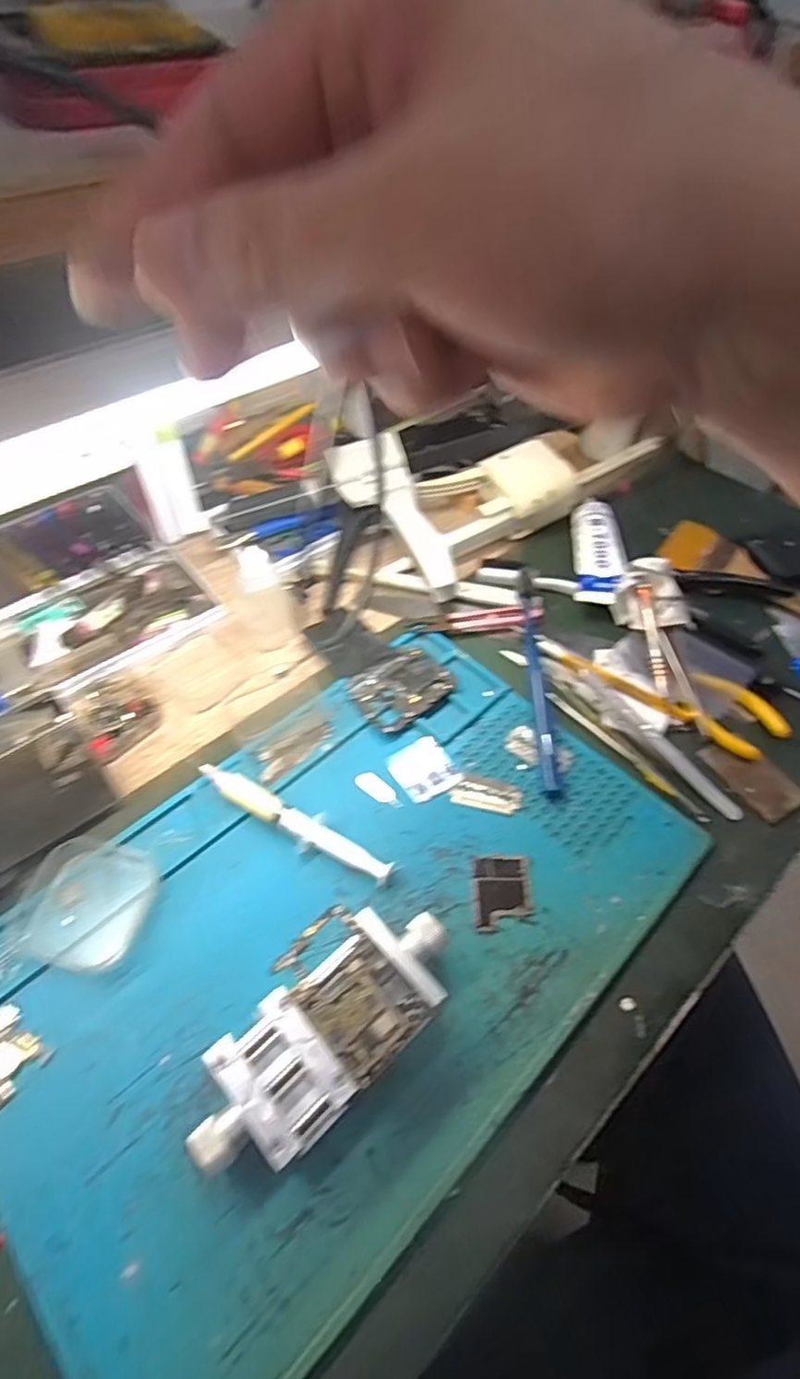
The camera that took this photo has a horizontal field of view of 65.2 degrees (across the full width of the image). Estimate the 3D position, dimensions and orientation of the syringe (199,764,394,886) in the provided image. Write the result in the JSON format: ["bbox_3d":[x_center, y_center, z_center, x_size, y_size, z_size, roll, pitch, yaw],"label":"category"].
[{"bbox_3d":[-0.063,0.078,0.370,0.130,0.014,0.020,28,57,18],"label":"syringe"}]

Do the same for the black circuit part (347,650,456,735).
[{"bbox_3d":[0.000,-0.002,0.440,0.066,0.005,0.054,-33,61,-23],"label":"black circuit part"}]

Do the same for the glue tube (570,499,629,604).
[{"bbox_3d":[0.162,-0.110,0.515,0.037,0.028,0.118,7,54,4],"label":"glue tube"}]

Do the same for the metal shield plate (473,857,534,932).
[{"bbox_3d":[0.059,0.114,0.353,0.031,0.004,0.042,0,53,-1],"label":"metal shield plate"}]

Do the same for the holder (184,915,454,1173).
[{"bbox_3d":[-0.032,0.161,0.295,0.135,0.033,0.055,-36,62,-25],"label":"holder"}]

